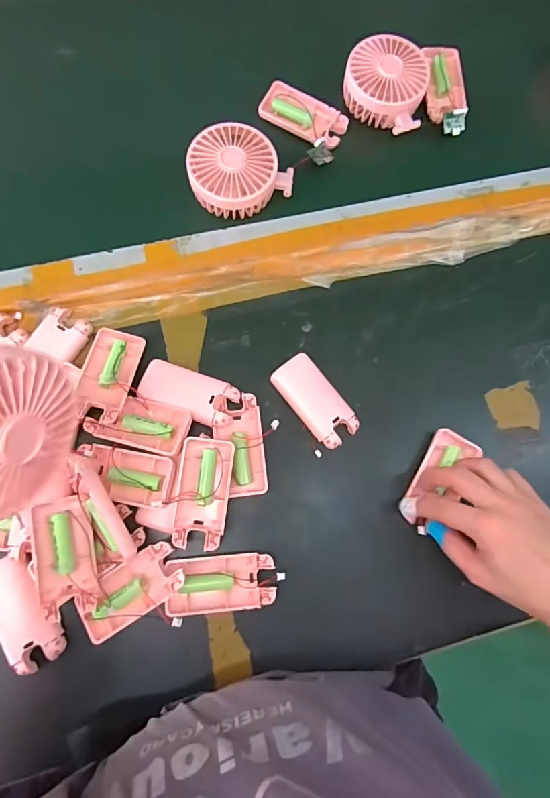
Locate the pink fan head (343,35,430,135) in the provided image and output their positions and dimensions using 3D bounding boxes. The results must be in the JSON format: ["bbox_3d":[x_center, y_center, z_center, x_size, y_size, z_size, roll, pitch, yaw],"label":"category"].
[{"bbox_3d":[0.119,-0.341,0.466,0.085,0.034,0.090,6,79,-2],"label":"pink fan head"}]

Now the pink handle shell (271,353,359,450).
[{"bbox_3d":[0.040,0.002,0.424,0.044,0.016,0.094,-37,83,-9],"label":"pink handle shell"}]

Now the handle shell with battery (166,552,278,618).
[{"bbox_3d":[-0.048,0.164,0.377,0.092,0.016,0.046,-4,79,-4],"label":"handle shell with battery"}]

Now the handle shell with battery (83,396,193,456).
[{"bbox_3d":[-0.126,0.021,0.394,0.092,0.019,0.045,14,79,-1],"label":"handle shell with battery"}]

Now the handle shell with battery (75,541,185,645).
[{"bbox_3d":[-0.123,0.162,0.361,0.091,0.015,0.043,-34,83,-9],"label":"handle shell with battery"}]

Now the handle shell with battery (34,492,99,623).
[{"bbox_3d":[-0.175,0.131,0.359,0.041,0.019,0.091,-10,80,-5],"label":"handle shell with battery"}]

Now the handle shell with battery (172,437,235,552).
[{"bbox_3d":[-0.064,0.084,0.384,0.045,0.017,0.093,7,79,-2],"label":"handle shell with battery"}]

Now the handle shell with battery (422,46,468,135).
[{"bbox_3d":[0.196,-0.354,0.485,0.045,0.017,0.110,-1,79,-4],"label":"handle shell with battery"}]

